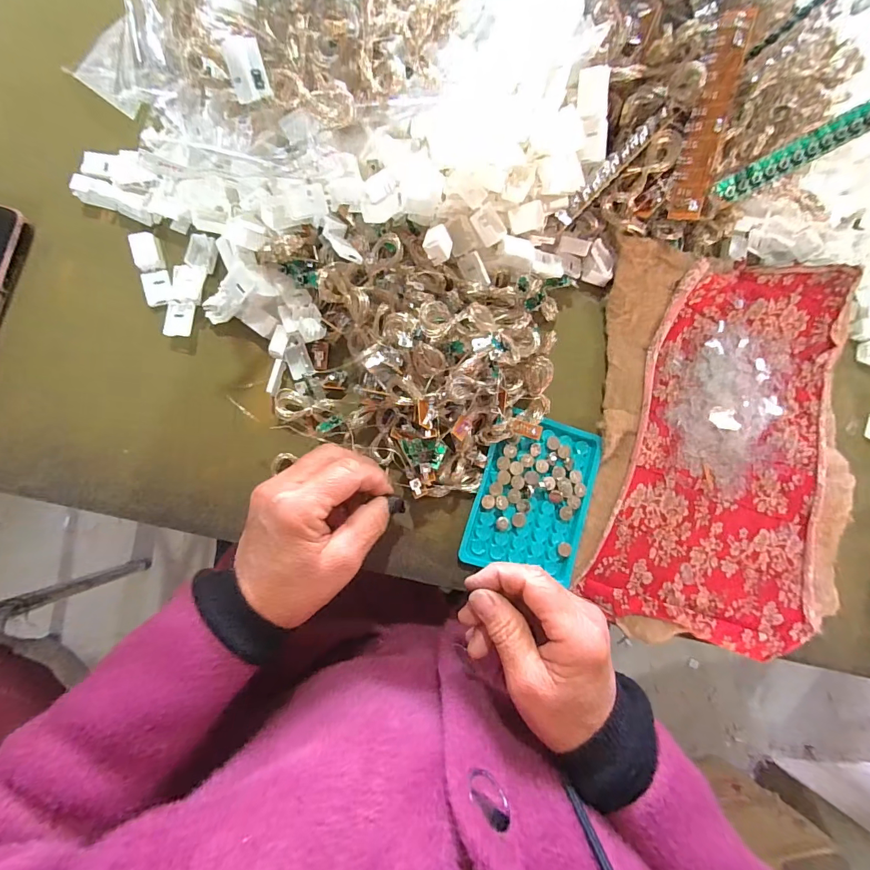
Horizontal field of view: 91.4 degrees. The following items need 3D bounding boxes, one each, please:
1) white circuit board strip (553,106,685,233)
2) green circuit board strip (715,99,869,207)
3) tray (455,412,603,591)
[{"bbox_3d":[0.135,-0.200,0.316,0.113,0.023,0.014,-44,92,-9],"label":"white circuit board strip"},{"bbox_3d":[0.279,-0.216,0.323,0.121,0.004,0.023,-26,71,14],"label":"green circuit board strip"},{"bbox_3d":[0.082,0.049,0.347,0.093,0.012,0.124,16,84,-5],"label":"tray"}]

